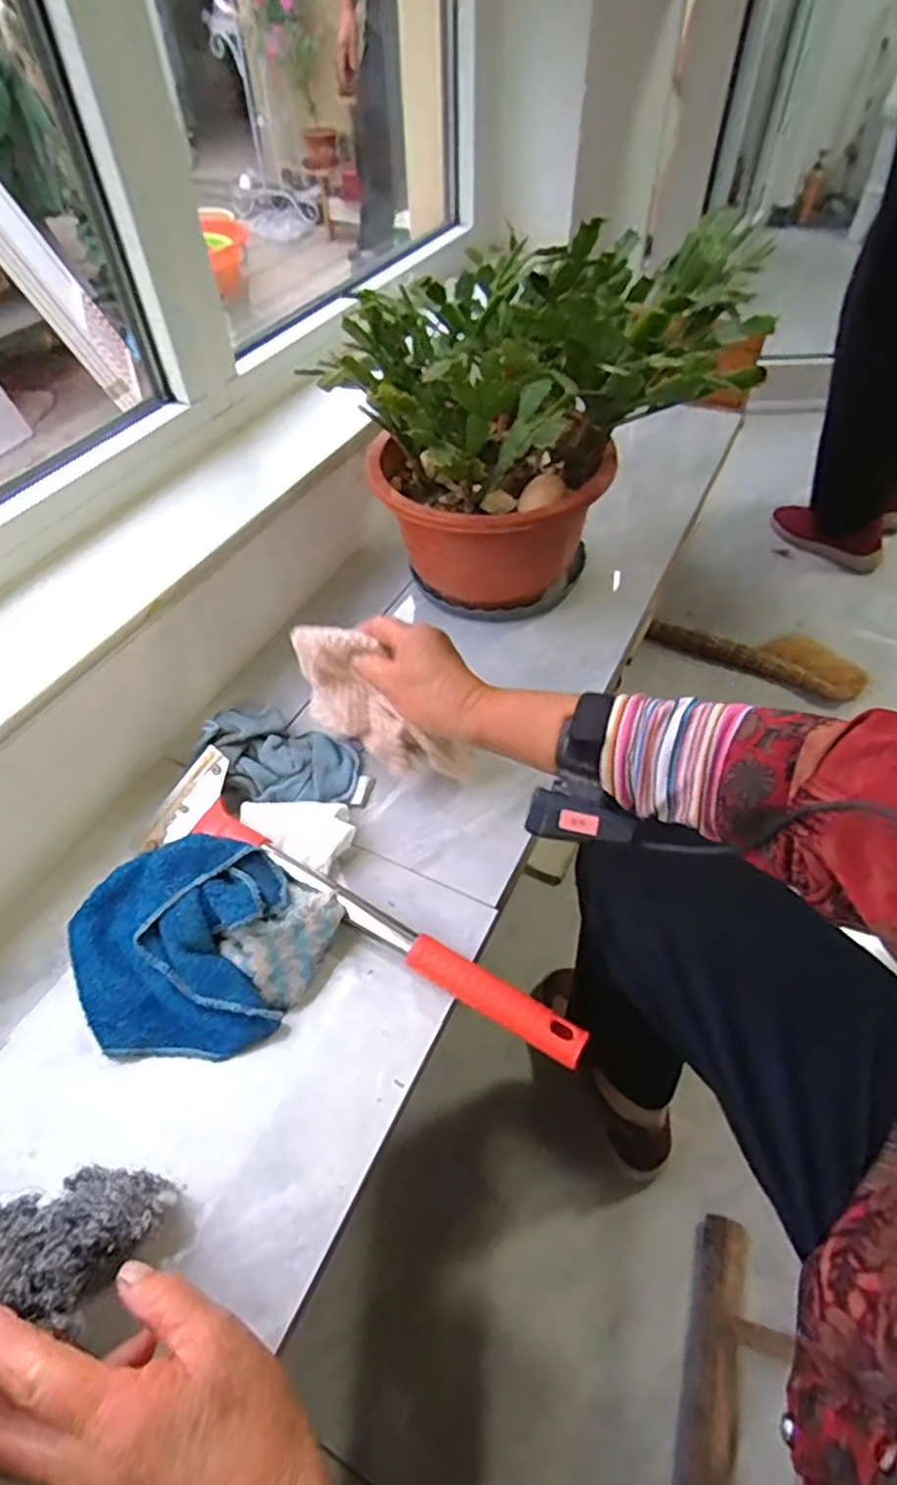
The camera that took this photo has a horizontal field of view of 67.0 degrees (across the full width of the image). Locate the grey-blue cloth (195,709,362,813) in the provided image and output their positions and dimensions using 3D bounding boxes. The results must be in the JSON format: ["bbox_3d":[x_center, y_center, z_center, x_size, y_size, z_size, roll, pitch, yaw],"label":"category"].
[{"bbox_3d":[-0.141,0.013,0.564,0.129,0.038,0.093,14,53,12],"label":"grey-blue cloth"}]

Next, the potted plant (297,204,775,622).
[{"bbox_3d":[0.076,-0.246,0.594,0.305,0.283,0.241,22,55,18],"label":"potted plant"}]

